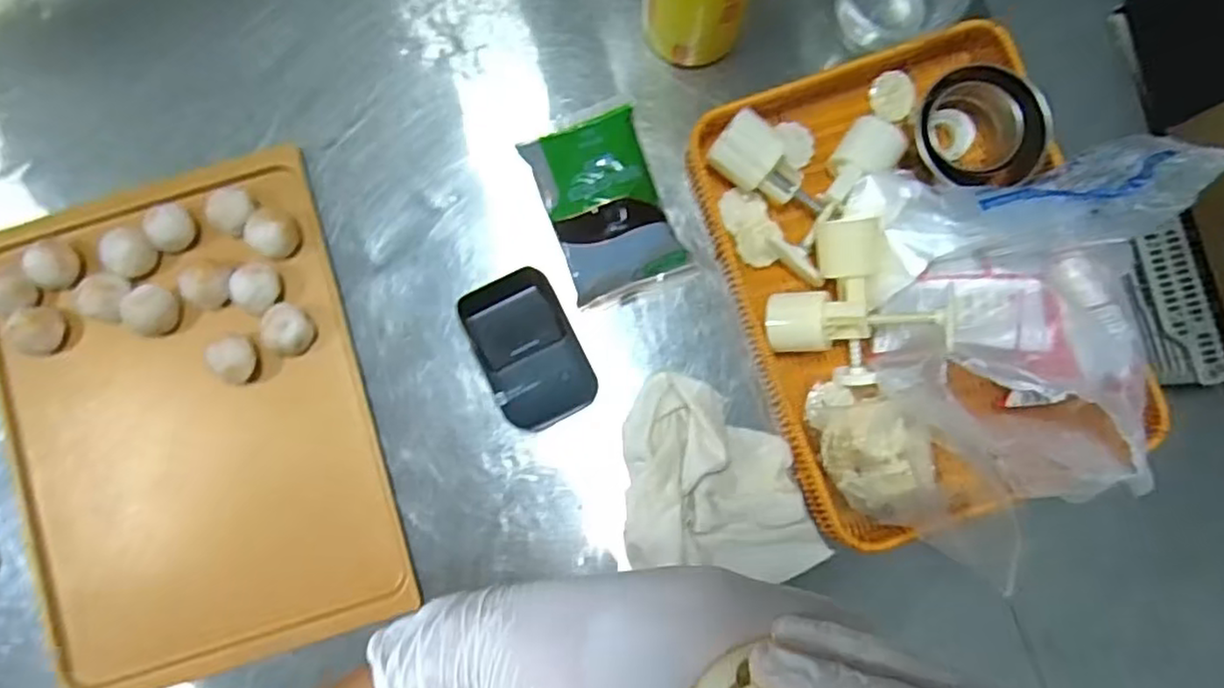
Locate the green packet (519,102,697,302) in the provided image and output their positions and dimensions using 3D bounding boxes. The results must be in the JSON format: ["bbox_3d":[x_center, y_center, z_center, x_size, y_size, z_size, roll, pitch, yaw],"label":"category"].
[{"bbox_3d":[-0.006,-0.129,0.613,0.101,0.033,0.171,-22,85,0],"label":"green packet"}]

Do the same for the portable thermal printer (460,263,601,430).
[{"bbox_3d":[-0.072,0.004,0.598,0.087,0.065,0.129,-25,85,0],"label":"portable thermal printer"}]

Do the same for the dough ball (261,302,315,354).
[{"bbox_3d":[-0.282,-0.013,0.599,0.034,0.026,0.042,0,85,2],"label":"dough ball"}]

